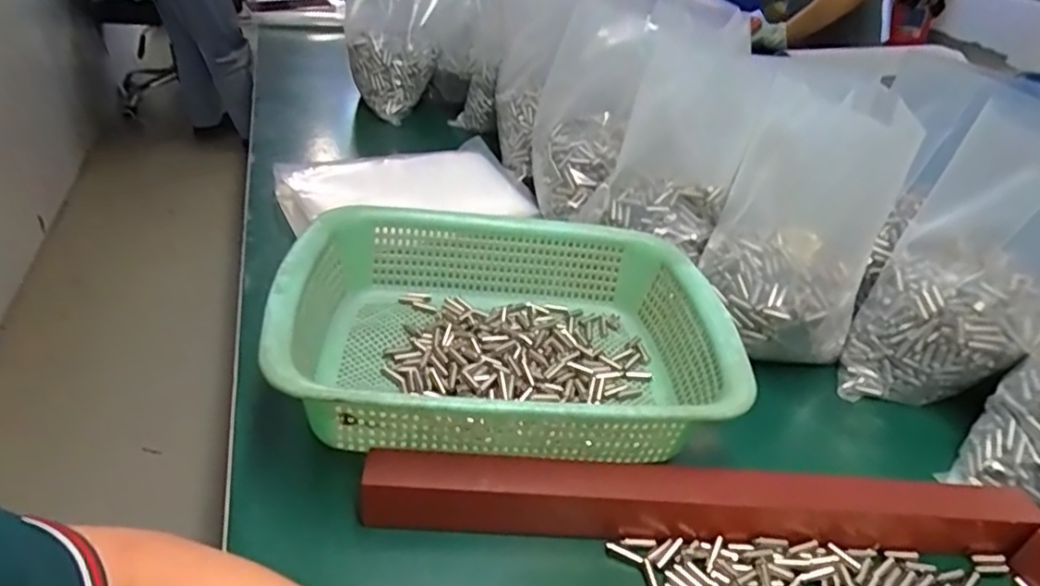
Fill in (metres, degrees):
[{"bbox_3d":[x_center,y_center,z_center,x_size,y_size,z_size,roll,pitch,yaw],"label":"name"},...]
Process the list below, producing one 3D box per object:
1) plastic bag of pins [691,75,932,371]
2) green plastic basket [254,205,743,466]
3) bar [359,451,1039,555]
[{"bbox_3d":[0.216,-0.047,0.482,0.121,0.186,0.102,20,38,18],"label":"plastic bag of pins"},{"bbox_3d":[-0.008,0.026,0.441,0.287,0.091,0.217,3,36,-4],"label":"green plastic basket"},{"bbox_3d":[0.107,0.122,0.363,0.385,0.040,0.029,3,36,-4],"label":"bar"}]

